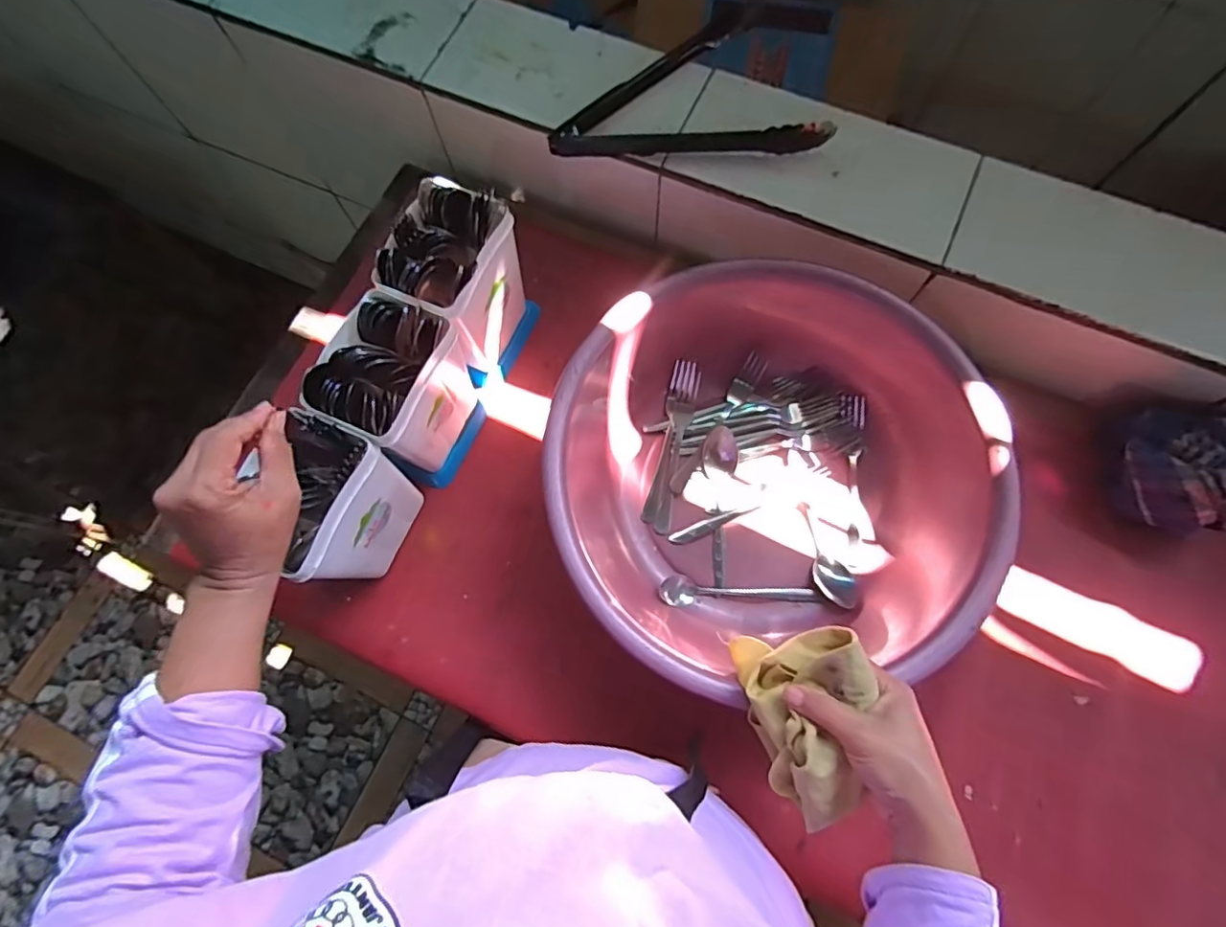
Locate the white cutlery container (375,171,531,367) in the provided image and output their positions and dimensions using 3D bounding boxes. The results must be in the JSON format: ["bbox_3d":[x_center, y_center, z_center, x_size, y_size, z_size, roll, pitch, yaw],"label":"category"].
[{"bbox_3d":[-0.152,-0.177,0.575,0.081,0.169,0.113,19,75,7],"label":"white cutlery container"}]

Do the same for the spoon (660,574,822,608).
[{"bbox_3d":[0.126,0.126,0.562,0.157,0.033,0.029,0,74,2],"label":"spoon"}]

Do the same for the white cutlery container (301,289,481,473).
[{"bbox_3d":[-0.195,-0.069,0.544,0.083,0.168,0.123,24,76,8],"label":"white cutlery container"}]

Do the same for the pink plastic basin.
[{"bbox_3d":[0.141,0.004,0.551,0.377,0.124,0.366,-1,74,2],"label":"pink plastic basin"}]

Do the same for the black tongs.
[{"bbox_3d":[0.081,-0.426,0.632,0.284,0.034,0.199,0,74,2],"label":"black tongs"}]

